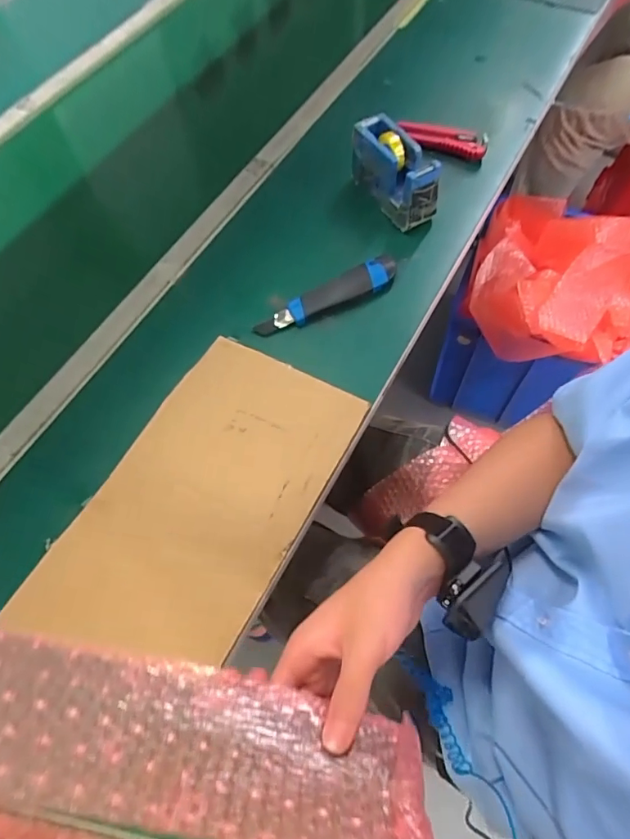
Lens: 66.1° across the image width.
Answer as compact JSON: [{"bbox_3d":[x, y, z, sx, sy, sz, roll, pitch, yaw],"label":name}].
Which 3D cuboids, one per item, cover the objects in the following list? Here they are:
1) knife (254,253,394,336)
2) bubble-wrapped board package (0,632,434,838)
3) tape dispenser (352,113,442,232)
[{"bbox_3d":[0.020,-0.145,0.572,0.191,0.019,0.041,-31,65,-12],"label":"knife"},{"bbox_3d":[-0.077,0.188,0.271,0.280,0.104,0.024,14,106,-2],"label":"bubble-wrapped board package"},{"bbox_3d":[0.101,-0.316,0.622,0.052,0.077,0.130,-27,64,-10],"label":"tape dispenser"}]

